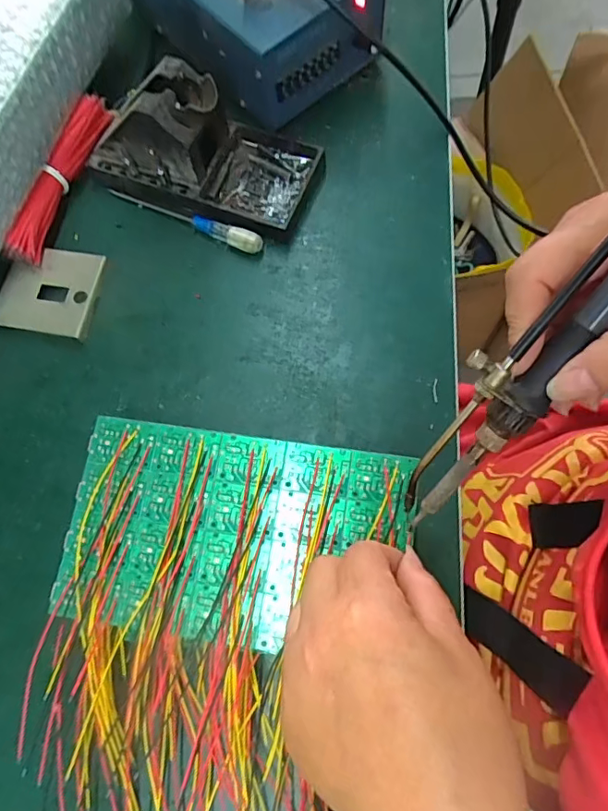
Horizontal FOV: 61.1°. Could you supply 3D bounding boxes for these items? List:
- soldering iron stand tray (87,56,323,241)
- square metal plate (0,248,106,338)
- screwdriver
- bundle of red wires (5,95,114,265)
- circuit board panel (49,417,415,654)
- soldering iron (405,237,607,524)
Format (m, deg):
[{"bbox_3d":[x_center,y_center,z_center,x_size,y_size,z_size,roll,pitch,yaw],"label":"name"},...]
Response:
[{"bbox_3d":[-0.074,-0.181,0.352,0.158,0.069,0.082,16,74,8],"label":"soldering iron stand tray"},{"bbox_3d":[-0.174,-0.079,0.353,0.064,0.011,0.064,6,73,3],"label":"square metal plate"},{"bbox_3d":[-0.086,-0.134,0.366,0.123,0.012,0.012,24,75,8],"label":"screwdriver"},{"bbox_3d":[-0.172,-0.161,0.366,0.017,0.027,0.133,15,74,6],"label":"bundle of red wires"},{"bbox_3d":[-0.035,0.065,0.261,0.168,0.008,0.100,8,73,3],"label":"circuit board panel"},{"bbox_3d":[0.099,-0.029,0.202,0.032,0.018,0.208,40,116,12],"label":"soldering iron"}]

